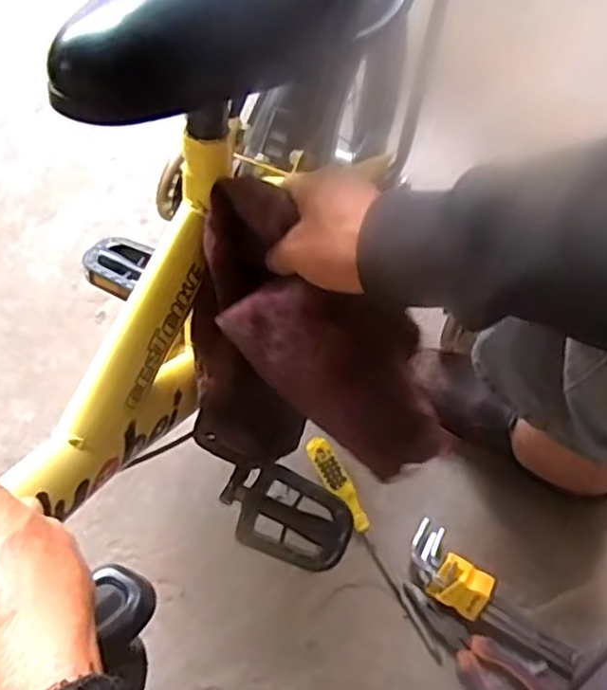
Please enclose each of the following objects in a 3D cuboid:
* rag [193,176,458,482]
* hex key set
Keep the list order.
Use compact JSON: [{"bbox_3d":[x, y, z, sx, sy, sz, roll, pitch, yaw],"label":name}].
[{"bbox_3d":[0.013,0.008,0.467,0.176,0.173,0.127,15,68,5],"label":"rag"},{"bbox_3d":[0.189,0.264,0.687,0.194,0.040,0.059,39,73,14],"label":"hex key set"}]

